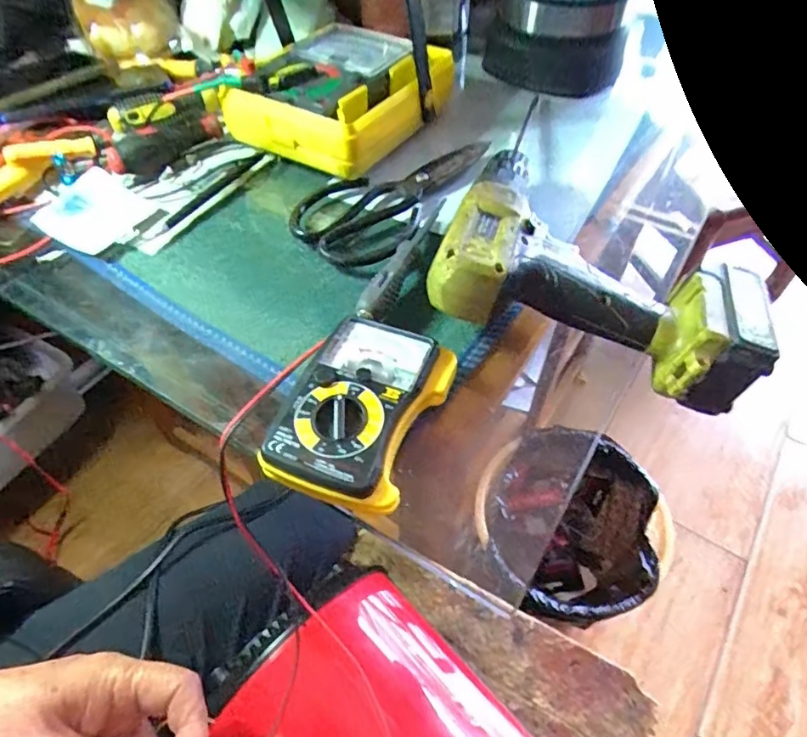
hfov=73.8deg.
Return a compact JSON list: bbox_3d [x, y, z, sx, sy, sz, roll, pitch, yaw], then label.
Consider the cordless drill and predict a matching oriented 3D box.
[{"bbox_3d":[0.136,-0.076,0.364,0.209,0.063,0.167,20,56,15],"label":"cordless drill"}]

